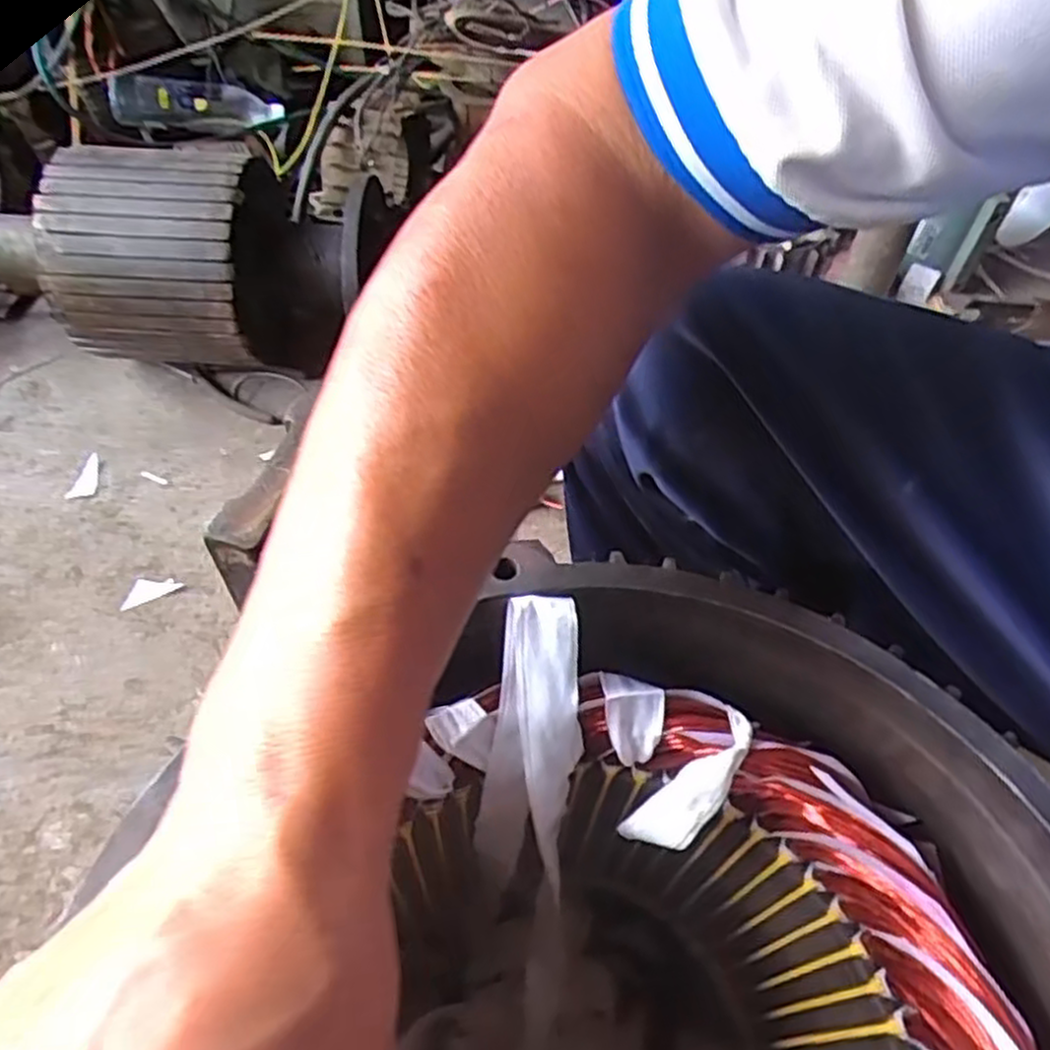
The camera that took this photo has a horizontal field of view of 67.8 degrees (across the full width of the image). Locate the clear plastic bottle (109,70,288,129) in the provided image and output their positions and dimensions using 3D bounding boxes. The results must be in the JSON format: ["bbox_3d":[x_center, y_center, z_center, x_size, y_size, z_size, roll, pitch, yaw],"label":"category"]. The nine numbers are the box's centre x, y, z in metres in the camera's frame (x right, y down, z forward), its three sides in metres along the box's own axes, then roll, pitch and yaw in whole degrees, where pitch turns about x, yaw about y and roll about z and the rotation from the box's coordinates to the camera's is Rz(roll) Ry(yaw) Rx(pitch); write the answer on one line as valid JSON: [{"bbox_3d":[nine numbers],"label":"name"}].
[{"bbox_3d":[-0.504,-0.650,1.206,0.249,0.071,0.066,-6,27,-20],"label":"clear plastic bottle"}]

